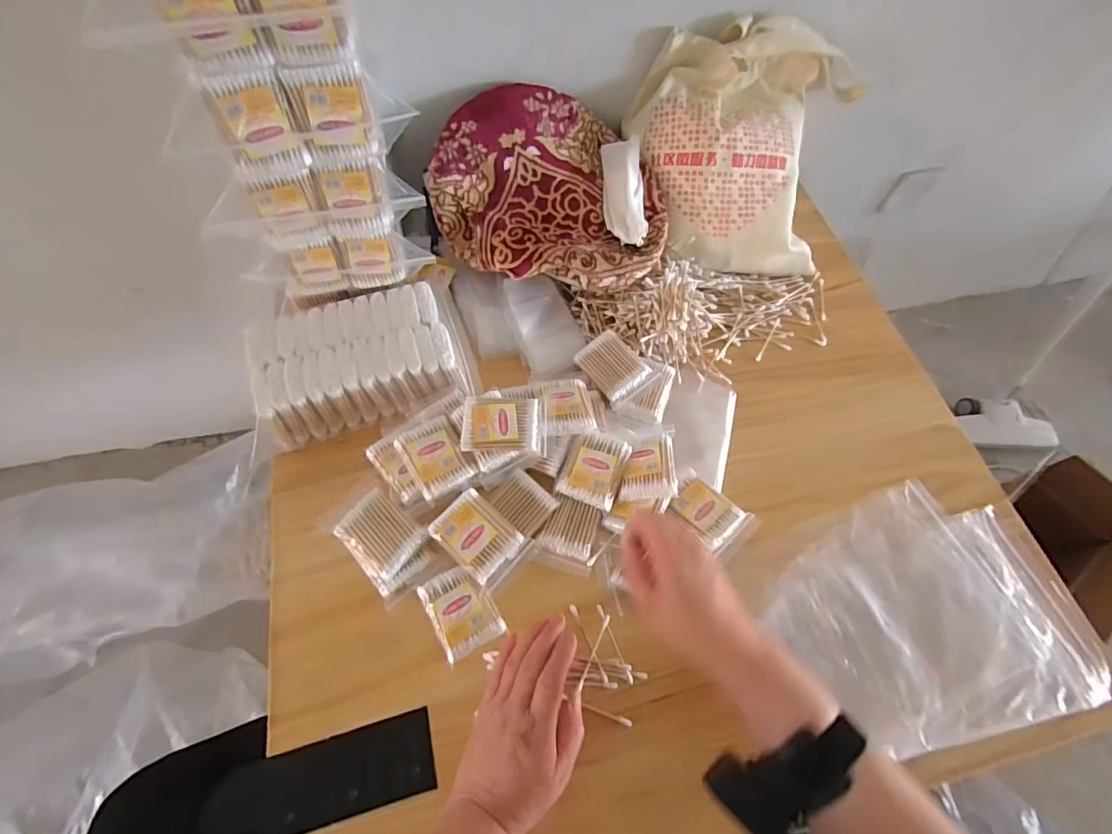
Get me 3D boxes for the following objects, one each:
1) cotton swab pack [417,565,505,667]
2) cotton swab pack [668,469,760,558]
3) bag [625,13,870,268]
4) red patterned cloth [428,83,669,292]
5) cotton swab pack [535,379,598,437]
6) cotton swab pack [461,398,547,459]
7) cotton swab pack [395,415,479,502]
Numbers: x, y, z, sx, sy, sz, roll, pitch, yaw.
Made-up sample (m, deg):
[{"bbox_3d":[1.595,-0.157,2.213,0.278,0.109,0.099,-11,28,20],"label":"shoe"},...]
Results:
[{"bbox_3d":[-0.088,0.181,0.472,0.056,0.017,0.074,-27,67,-15],"label":"cotton swab pack"},{"bbox_3d":[0.157,0.098,0.518,0.056,0.020,0.081,-39,70,-19],"label":"cotton swab pack"},{"bbox_3d":[0.235,-0.347,0.647,0.284,0.190,0.253,7,63,2],"label":"bag"},{"bbox_3d":[-0.007,-0.273,0.617,0.278,0.100,0.233,6,72,-5],"label":"red patterned cloth"},{"bbox_3d":[0.010,-0.013,0.542,0.061,0.018,0.079,2,46,-11],"label":"cotton swab pack"},{"bbox_3d":[-0.052,0.007,0.505,0.081,0.016,0.057,1,63,-1],"label":"cotton swab pack"},{"bbox_3d":[-0.121,0.038,0.506,0.060,0.014,0.074,-30,69,-17],"label":"cotton swab pack"}]

